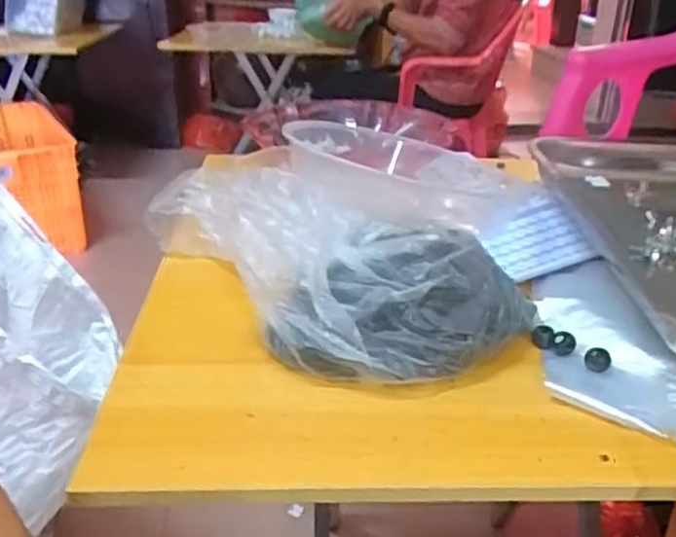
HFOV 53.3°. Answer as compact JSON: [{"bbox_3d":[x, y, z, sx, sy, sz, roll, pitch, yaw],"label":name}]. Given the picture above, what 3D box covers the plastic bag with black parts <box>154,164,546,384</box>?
[{"bbox_3d":[0.018,-0.002,0.482,0.213,0.122,0.153,14,30,24],"label":"plastic bag with black parts"}]

